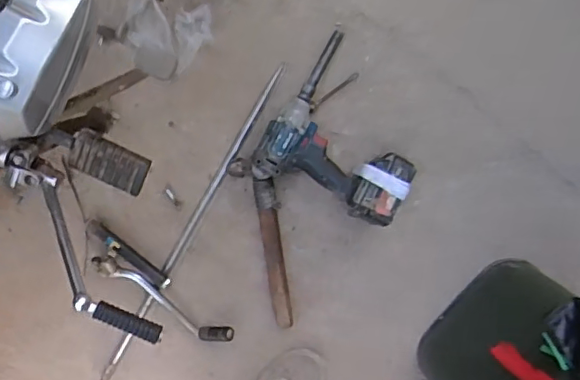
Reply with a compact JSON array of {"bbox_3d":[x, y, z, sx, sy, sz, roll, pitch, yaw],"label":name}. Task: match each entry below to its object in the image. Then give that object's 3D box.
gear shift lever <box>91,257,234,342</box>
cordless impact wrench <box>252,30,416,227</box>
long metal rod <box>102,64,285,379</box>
[{"bbox_3d":[-0.233,0.202,1.033,0.282,0.035,0.052,30,98,-6],"label":"gear shift lever"},{"bbox_3d":[0.101,-0.087,0.950,0.251,0.096,0.266,32,98,-6],"label":"cordless impact wrench"},{"bbox_3d":[-0.175,0.070,1.009,0.021,0.016,0.649,30,98,-6],"label":"long metal rod"}]

